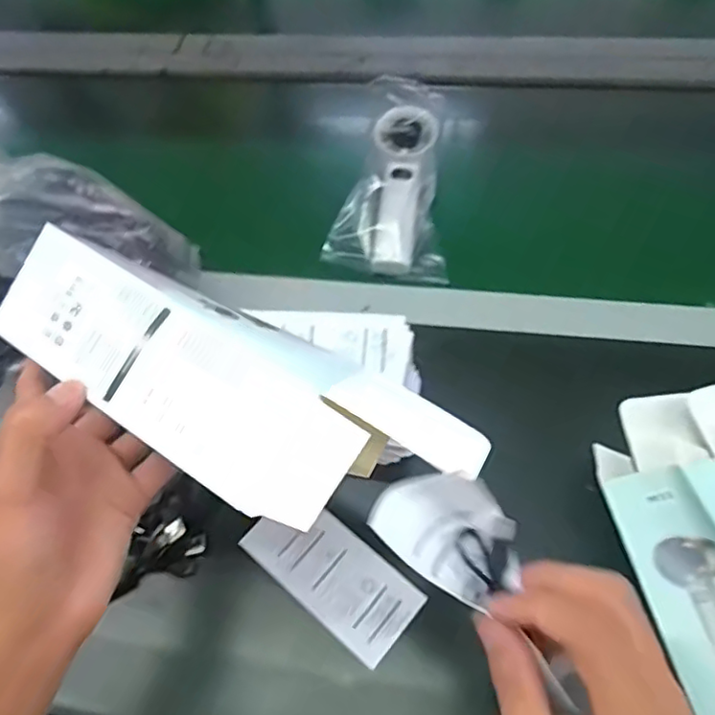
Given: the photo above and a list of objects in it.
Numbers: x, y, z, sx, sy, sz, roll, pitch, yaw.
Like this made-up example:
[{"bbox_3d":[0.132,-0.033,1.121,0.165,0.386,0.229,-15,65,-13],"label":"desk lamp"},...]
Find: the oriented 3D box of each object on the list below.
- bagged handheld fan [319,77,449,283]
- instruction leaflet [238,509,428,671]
[{"bbox_3d":[0.043,-0.159,0.554,0.093,0.046,0.184,11,74,12],"label":"bagged handheld fan"},{"bbox_3d":[-0.017,0.140,0.407,0.117,0.009,0.055,34,64,25],"label":"instruction leaflet"}]

